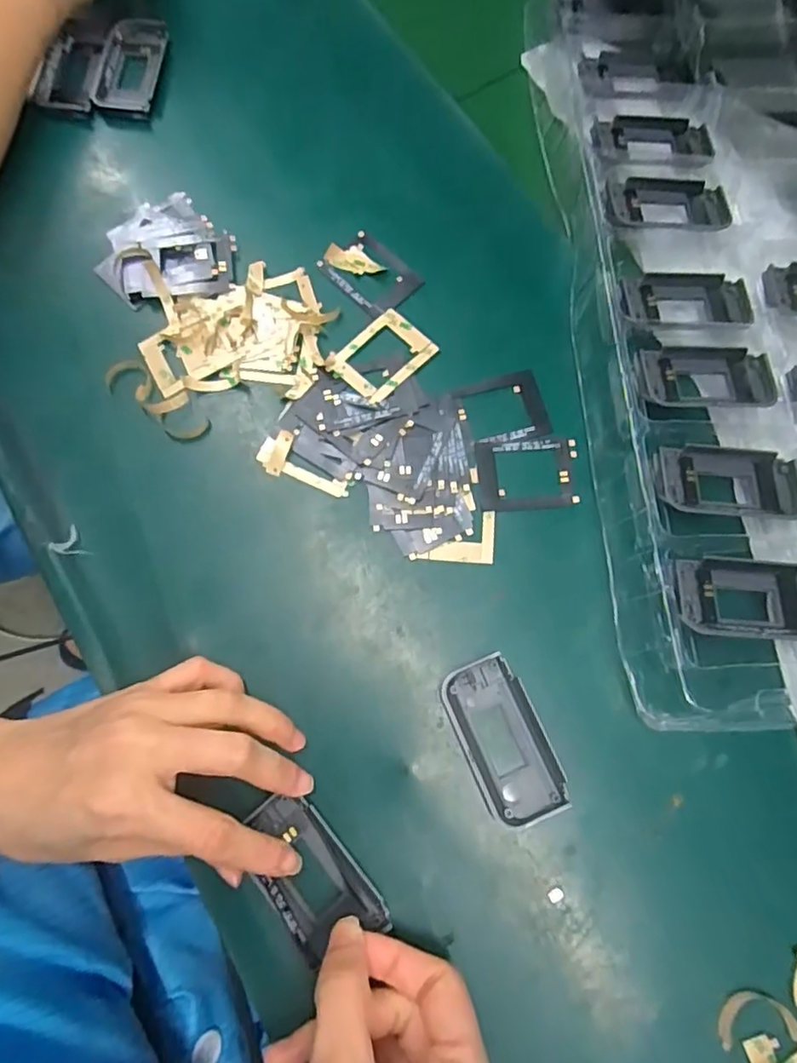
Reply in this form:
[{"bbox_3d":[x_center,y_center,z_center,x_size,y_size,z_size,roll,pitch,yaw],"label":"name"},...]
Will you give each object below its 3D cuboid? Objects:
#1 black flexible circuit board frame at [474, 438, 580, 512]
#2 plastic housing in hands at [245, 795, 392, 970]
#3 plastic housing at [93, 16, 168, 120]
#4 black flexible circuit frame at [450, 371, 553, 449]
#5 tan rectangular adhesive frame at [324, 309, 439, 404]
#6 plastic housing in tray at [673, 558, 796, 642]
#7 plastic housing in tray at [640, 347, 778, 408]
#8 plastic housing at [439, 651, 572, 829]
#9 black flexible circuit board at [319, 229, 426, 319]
[{"bbox_3d":[0.071,-0.031,0.325,0.055,0.004,0.039,-4,75,-1],"label":"black flexible circuit board frame"},{"bbox_3d":[-0.040,0.154,0.268,0.038,0.012,0.071,-38,78,-9],"label":"plastic housing in hands"},{"bbox_3d":[-0.180,-0.307,0.398,0.041,0.014,0.070,7,75,2],"label":"plastic housing"},{"bbox_3d":[0.057,-0.067,0.334,0.052,0.004,0.040,-18,76,-4],"label":"black flexible circuit frame"},{"bbox_3d":[-0.009,-0.101,0.341,0.040,0.004,0.053,43,79,11],"label":"tan rectangular adhesive frame"},{"bbox_3d":[0.171,0.032,0.286,0.077,0.012,0.038,3,75,1],"label":"plastic housing in tray"},{"bbox_3d":[0.171,-0.084,0.325,0.076,0.008,0.039,-3,75,0],"label":"plastic housing in tray"},{"bbox_3d":[0.050,0.100,0.287,0.039,0.008,0.075,-23,76,-6],"label":"plastic housing"},{"bbox_3d":[-0.017,-0.153,0.358,0.054,0.004,0.038,44,80,11],"label":"black flexible circuit board"}]

